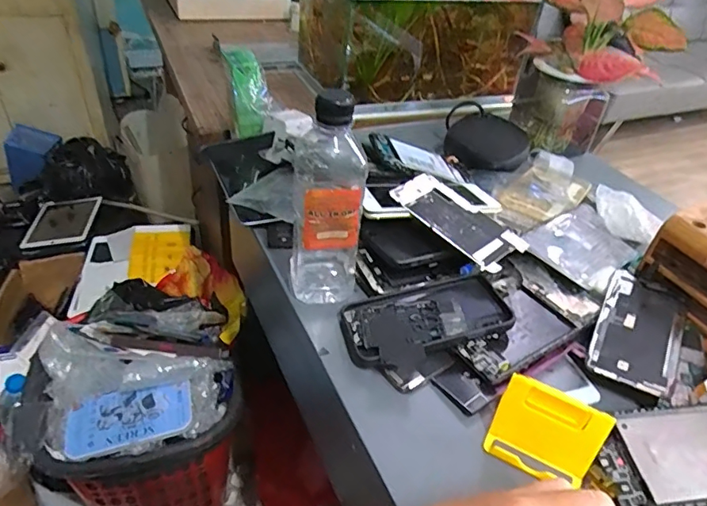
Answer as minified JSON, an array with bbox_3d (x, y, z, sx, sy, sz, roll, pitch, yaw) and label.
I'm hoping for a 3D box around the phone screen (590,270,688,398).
[{"bbox_3d":[0.254,0.065,0.450,0.064,0.011,0.127,24,42,20],"label":"phone screen"}]

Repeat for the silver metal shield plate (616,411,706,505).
[{"bbox_3d":[0.240,0.144,0.365,0.084,0.004,0.062,-3,42,-7],"label":"silver metal shield plate"}]

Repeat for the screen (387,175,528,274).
[{"bbox_3d":[0.102,-0.034,0.515,0.135,0.007,0.062,39,50,24],"label":"screen"}]

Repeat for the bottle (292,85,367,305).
[{"bbox_3d":[-0.023,-0.046,0.439,0.061,0.179,0.055,3,39,-4],"label":"bottle"}]

